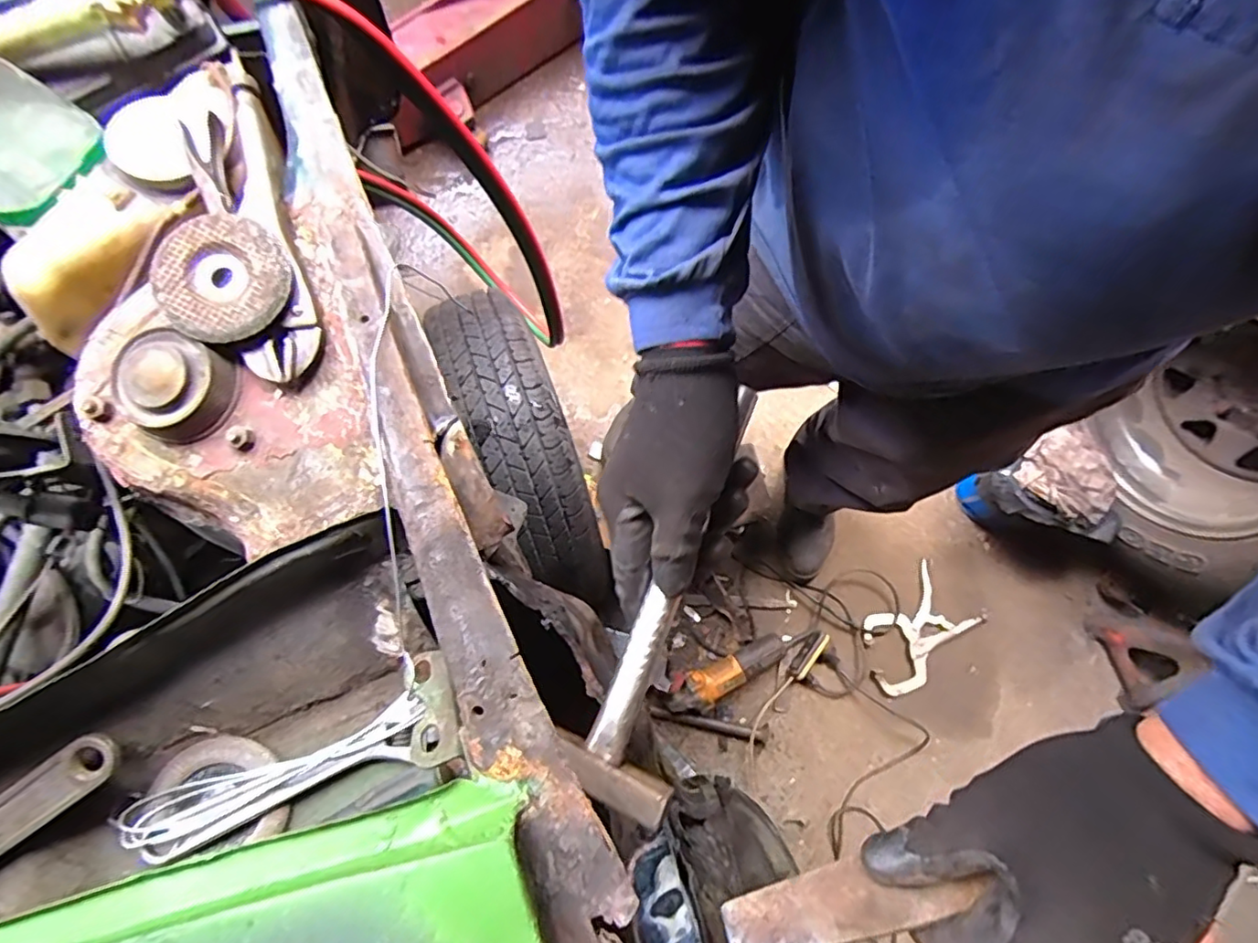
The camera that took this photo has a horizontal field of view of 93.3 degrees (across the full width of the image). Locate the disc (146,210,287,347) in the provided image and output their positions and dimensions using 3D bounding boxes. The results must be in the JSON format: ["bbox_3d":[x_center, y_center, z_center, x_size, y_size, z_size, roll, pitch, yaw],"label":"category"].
[{"bbox_3d":[-0.255,-0.122,0.373,0.074,0.008,0.079,1,84,-10],"label":"disc"}]

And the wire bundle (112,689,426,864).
[{"bbox_3d":[-0.219,0.193,0.377,0.183,0.030,0.040,-21,78,-4],"label":"wire bundle"}]

